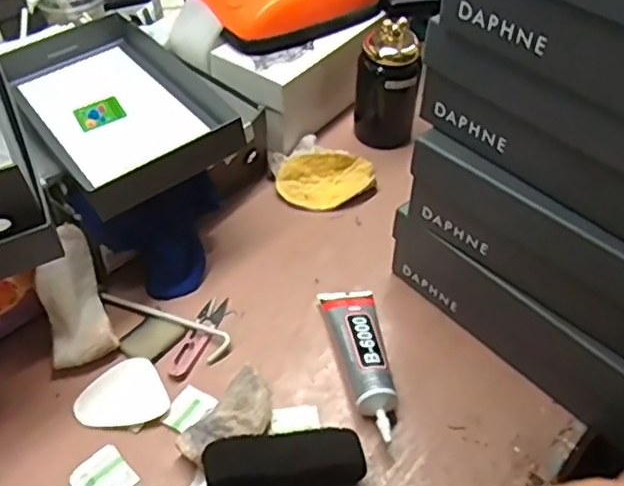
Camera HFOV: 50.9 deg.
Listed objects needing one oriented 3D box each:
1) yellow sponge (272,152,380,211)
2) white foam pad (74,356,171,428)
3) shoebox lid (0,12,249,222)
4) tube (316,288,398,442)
[{"bbox_3d":[0.019,-0.078,0.794,0.121,0.035,0.071,-10,49,-10],"label":"yellow sponge"},{"bbox_3d":[-0.176,0.143,0.605,0.078,0.010,0.065,-24,53,-21],"label":"white foam pad"},{"bbox_3d":[-0.219,-0.167,0.734,0.184,0.040,0.339,-27,54,-23],"label":"shoebox lid"},{"bbox_3d":[0.053,0.107,0.628,0.053,0.036,0.168,-10,49,-10],"label":"tube"}]

